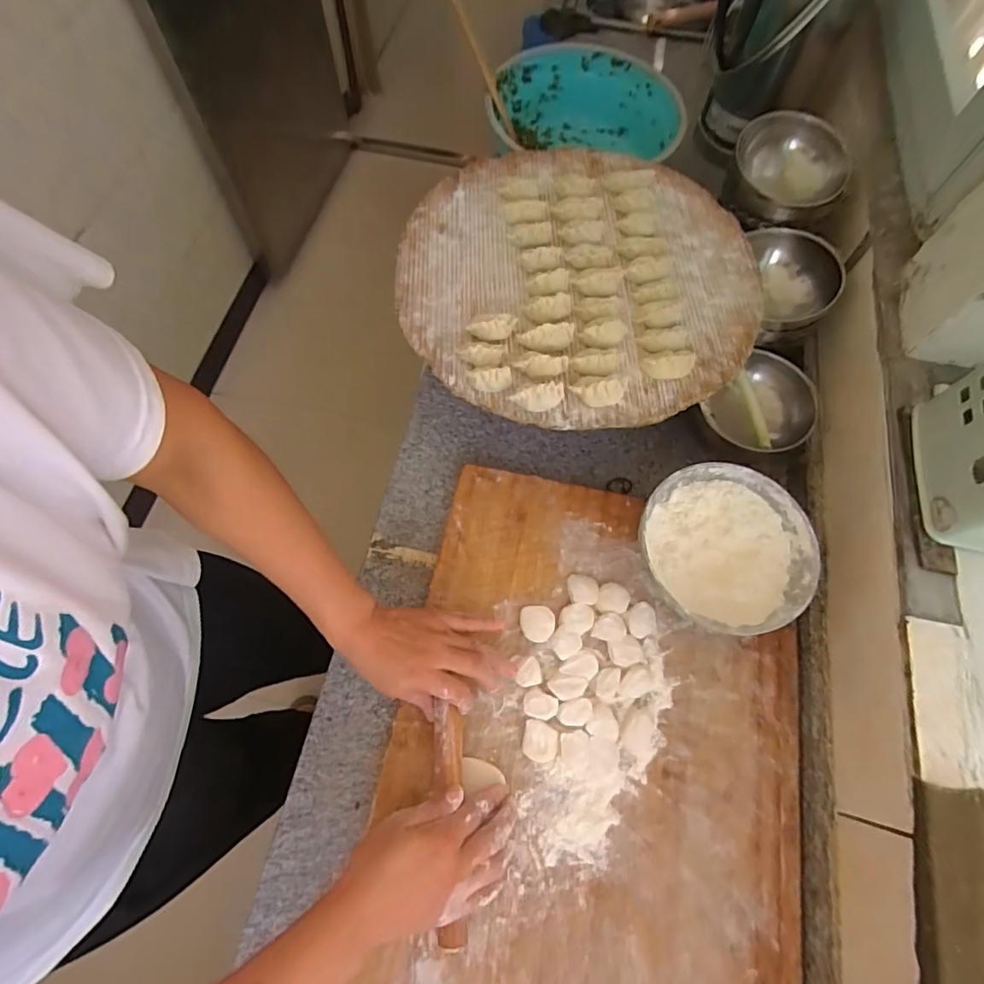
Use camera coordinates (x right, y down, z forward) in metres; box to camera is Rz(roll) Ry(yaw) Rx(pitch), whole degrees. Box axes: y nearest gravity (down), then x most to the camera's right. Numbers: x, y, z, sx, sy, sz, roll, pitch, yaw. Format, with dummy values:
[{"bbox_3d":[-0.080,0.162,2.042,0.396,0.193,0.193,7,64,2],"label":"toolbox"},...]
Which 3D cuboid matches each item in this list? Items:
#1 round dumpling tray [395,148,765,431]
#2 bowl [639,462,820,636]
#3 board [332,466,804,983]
[{"bbox_3d":[0.095,-0.257,0.604,0.404,0.044,0.392,1,67,-2],"label":"round dumpling tray"},{"bbox_3d":[0.233,0.063,0.545,0.165,0.071,0.166,1,67,-2],"label":"bowl"},{"bbox_3d":[0.098,0.270,0.507,0.383,0.042,0.561,12,67,3],"label":"board"}]

